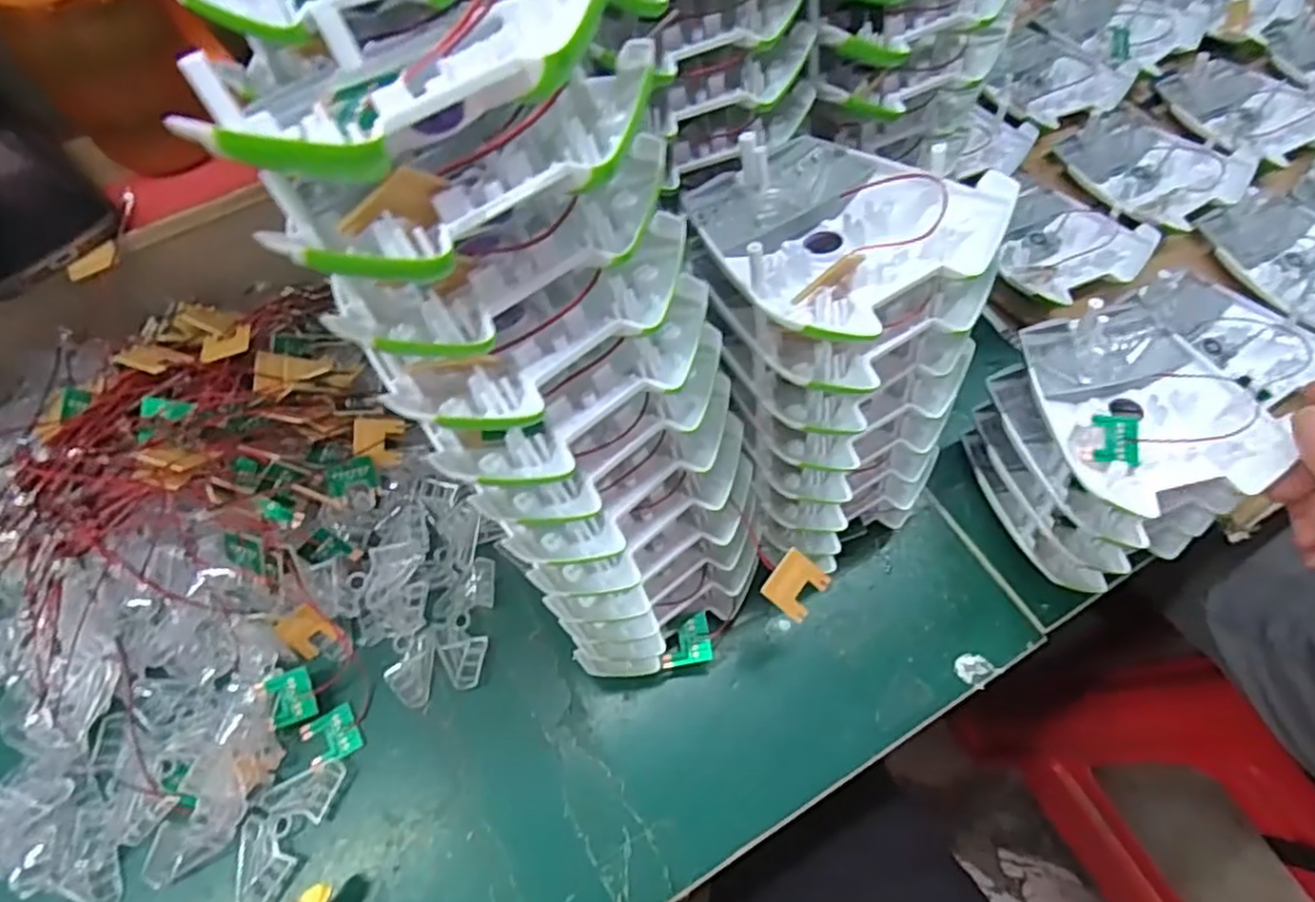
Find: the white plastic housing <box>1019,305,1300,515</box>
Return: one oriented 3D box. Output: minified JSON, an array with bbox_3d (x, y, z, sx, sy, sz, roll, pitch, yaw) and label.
[{"bbox_3d":[0.232,-0.025,0.340,0.089,0.030,0.106,-10,68,-5],"label":"white plastic housing"}]

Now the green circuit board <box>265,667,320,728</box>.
[{"bbox_3d":[-0.185,0.124,0.356,0.023,0.008,0.025,-18,87,-2],"label":"green circuit board"}]

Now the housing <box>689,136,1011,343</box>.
[{"bbox_3d":[0.070,-0.090,0.276,0.098,0.031,0.104,-24,54,-3],"label":"housing"}]

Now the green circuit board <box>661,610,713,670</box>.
[{"bbox_3d":[0.014,0.096,0.358,0.025,0.004,0.023,-11,77,1],"label":"green circuit board"}]

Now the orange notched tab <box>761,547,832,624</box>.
[{"bbox_3d":[0.063,0.060,0.315,0.026,0.004,0.026,44,73,-17],"label":"orange notched tab"}]

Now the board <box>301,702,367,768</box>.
[{"bbox_3d":[-0.165,0.144,0.356,0.026,0.004,0.024,-28,66,-14],"label":"board"}]

